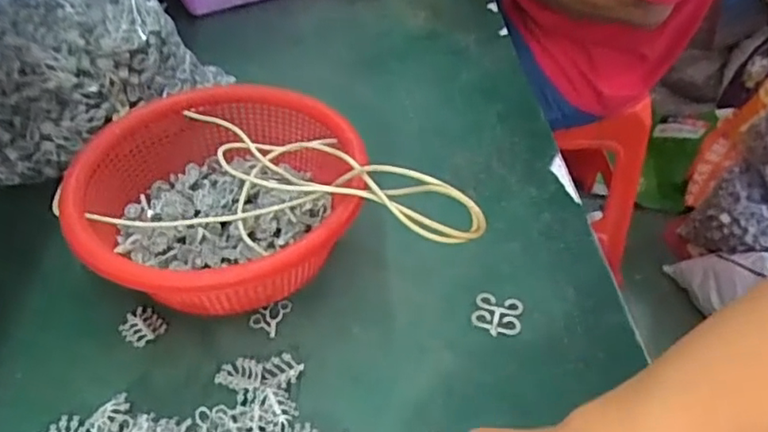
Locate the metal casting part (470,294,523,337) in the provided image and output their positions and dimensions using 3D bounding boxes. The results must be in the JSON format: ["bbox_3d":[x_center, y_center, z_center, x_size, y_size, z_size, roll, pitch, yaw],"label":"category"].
[{"bbox_3d":[0.090,0.077,0.483,0.037,0.004,0.034,12,47,11],"label":"metal casting part"}]

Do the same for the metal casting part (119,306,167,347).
[{"bbox_3d":[-0.189,0.084,0.475,0.028,0.005,0.033,-32,54,-28],"label":"metal casting part"}]

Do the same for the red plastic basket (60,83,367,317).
[{"bbox_3d":[-0.129,-0.014,0.504,0.224,0.100,0.226,3,46,2],"label":"red plastic basket"}]

